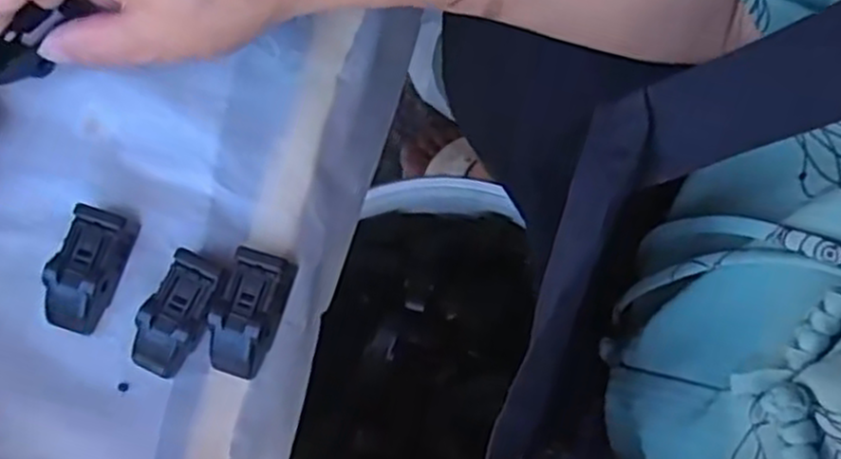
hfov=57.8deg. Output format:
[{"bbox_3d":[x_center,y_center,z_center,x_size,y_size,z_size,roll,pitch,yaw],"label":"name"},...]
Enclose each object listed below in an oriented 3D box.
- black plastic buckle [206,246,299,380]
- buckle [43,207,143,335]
[{"bbox_3d":[-0.069,0.033,0.304,0.027,0.016,0.049,18,80,2],"label":"black plastic buckle"},{"bbox_3d":[-0.134,0.016,0.308,0.025,0.016,0.049,17,80,2],"label":"buckle"}]

